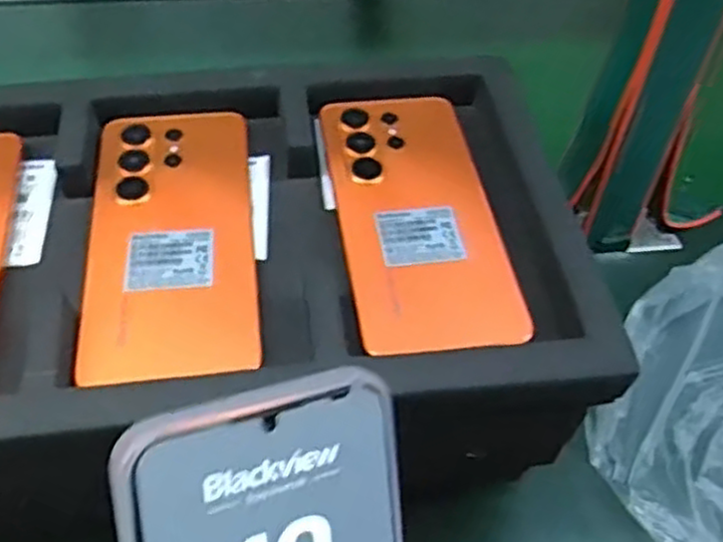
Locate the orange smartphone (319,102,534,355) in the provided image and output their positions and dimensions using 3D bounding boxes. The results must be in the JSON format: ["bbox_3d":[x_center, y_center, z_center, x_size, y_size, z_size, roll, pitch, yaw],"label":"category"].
[{"bbox_3d":[0.027,-0.030,0.371,0.074,0.015,0.165,-4,47,-8],"label":"orange smartphone"}]

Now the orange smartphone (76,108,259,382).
[{"bbox_3d":[-0.092,-0.020,0.358,0.077,0.016,0.164,-3,47,-8],"label":"orange smartphone"}]

